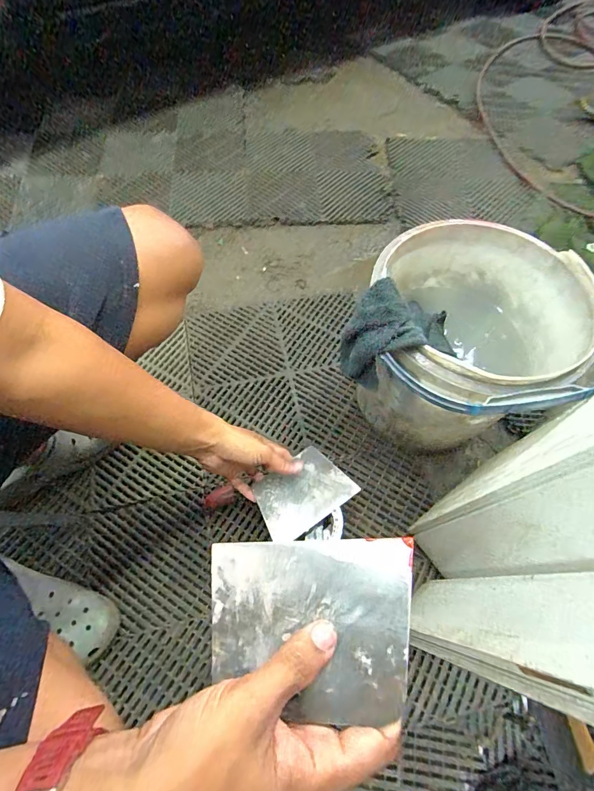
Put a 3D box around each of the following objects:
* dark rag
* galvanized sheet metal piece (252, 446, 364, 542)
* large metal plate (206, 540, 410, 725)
[{"bbox_3d":[0.124,-0.079,0.499,0.118,0.110,0.096,14,65,5],"label":"dark rag"},{"bbox_3d":[0.006,0.143,0.566,0.135,0.004,0.098,-33,66,-13],"label":"galvanized sheet metal piece"},{"bbox_3d":[0.006,0.145,0.246,0.136,0.004,0.096,-6,54,12],"label":"large metal plate"}]

